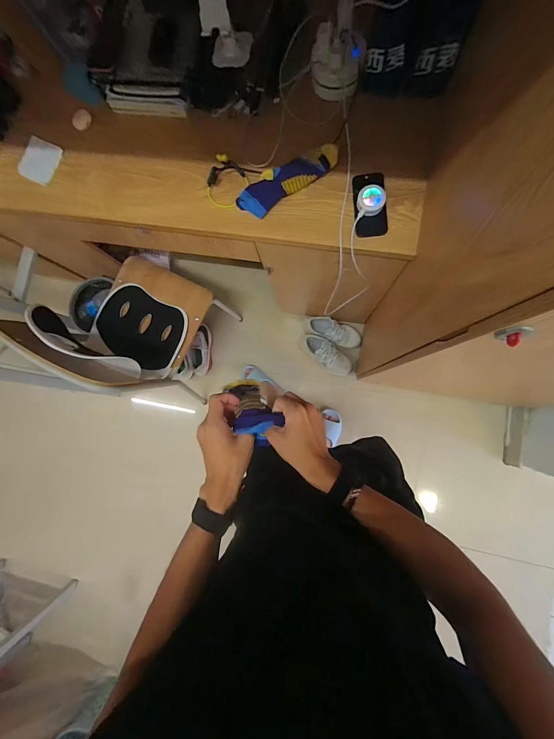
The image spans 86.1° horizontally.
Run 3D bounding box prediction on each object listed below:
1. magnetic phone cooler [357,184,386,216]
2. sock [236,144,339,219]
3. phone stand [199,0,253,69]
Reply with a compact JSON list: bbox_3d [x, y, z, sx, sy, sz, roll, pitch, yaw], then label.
[{"bbox_3d":[0.210,-0.373,0.656,0.059,0.024,0.055,-1,85,6],"label":"magnetic phone cooler"},{"bbox_3d":[0.023,-0.440,0.682,0.243,0.037,0.079,-30,83,3],"label":"sock"},{"bbox_3d":[-0.107,-0.715,0.605,0.091,0.174,0.066,-9,84,6],"label":"phone stand"}]

